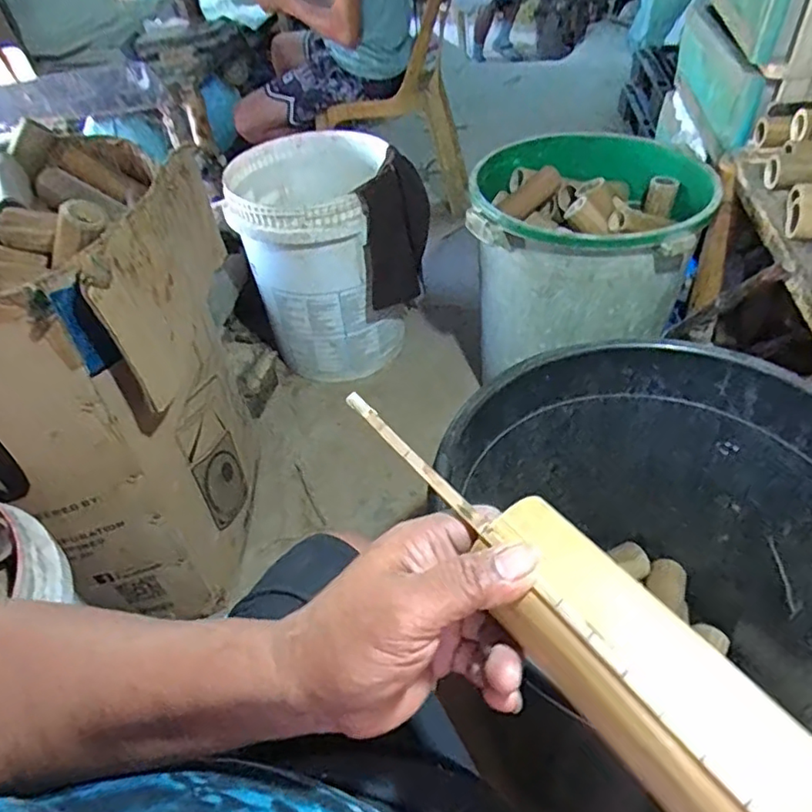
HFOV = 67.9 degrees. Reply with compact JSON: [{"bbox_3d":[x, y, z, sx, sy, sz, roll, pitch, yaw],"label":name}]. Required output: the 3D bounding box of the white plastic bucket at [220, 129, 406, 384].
[{"bbox_3d":[-0.216,-0.366,1.519,0.344,0.477,0.409,-8,45,-5],"label":"white plastic bucket"}]

